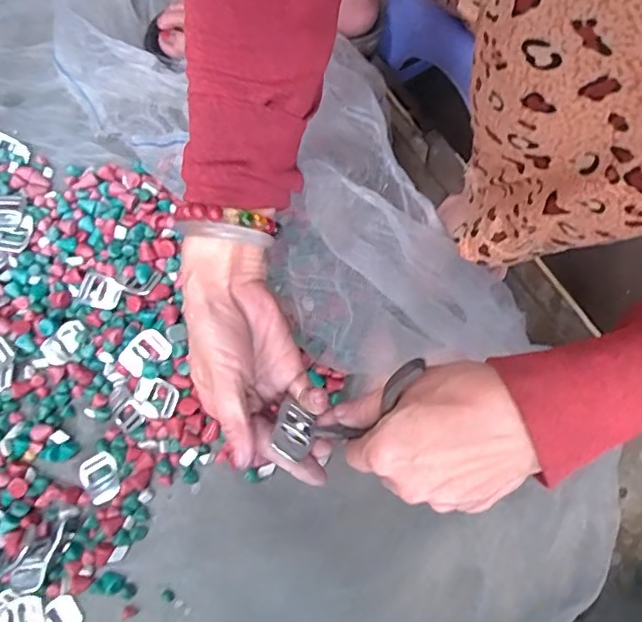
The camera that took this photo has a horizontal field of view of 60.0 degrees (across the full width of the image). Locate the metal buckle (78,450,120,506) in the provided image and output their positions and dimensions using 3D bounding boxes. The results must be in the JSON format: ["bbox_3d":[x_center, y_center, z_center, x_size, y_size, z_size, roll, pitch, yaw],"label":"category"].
[{"bbox_3d":[-0.179,0.137,0.456,0.029,0.007,0.038,-32,75,-10],"label":"metal buckle"}]

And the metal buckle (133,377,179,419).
[{"bbox_3d":[-0.138,0.071,0.459,0.038,0.007,0.032,29,88,7],"label":"metal buckle"}]

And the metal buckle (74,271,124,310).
[{"bbox_3d":[-0.195,-0.017,0.490,0.039,0.010,0.027,21,73,6],"label":"metal buckle"}]

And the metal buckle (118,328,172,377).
[{"bbox_3d":[-0.146,0.035,0.457,0.027,0.007,0.041,41,76,12],"label":"metal buckle"}]

